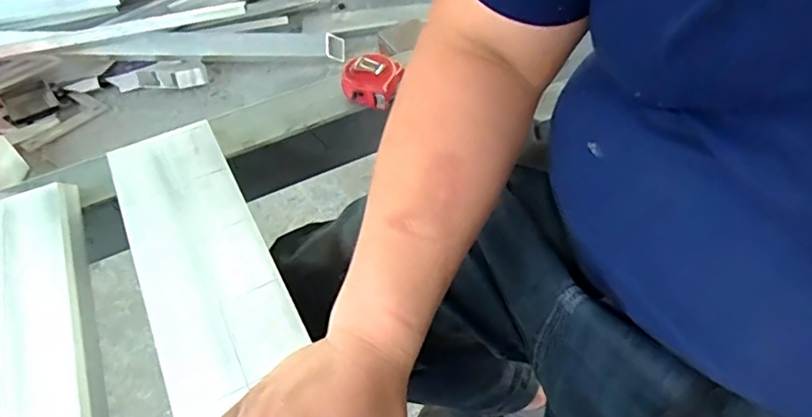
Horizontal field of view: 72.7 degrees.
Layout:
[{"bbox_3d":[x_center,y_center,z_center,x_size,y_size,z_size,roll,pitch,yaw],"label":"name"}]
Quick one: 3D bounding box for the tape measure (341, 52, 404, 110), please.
[{"bbox_3d":[-0.041,-0.153,0.658,0.062,0.032,0.080,8,50,10],"label":"tape measure"}]

